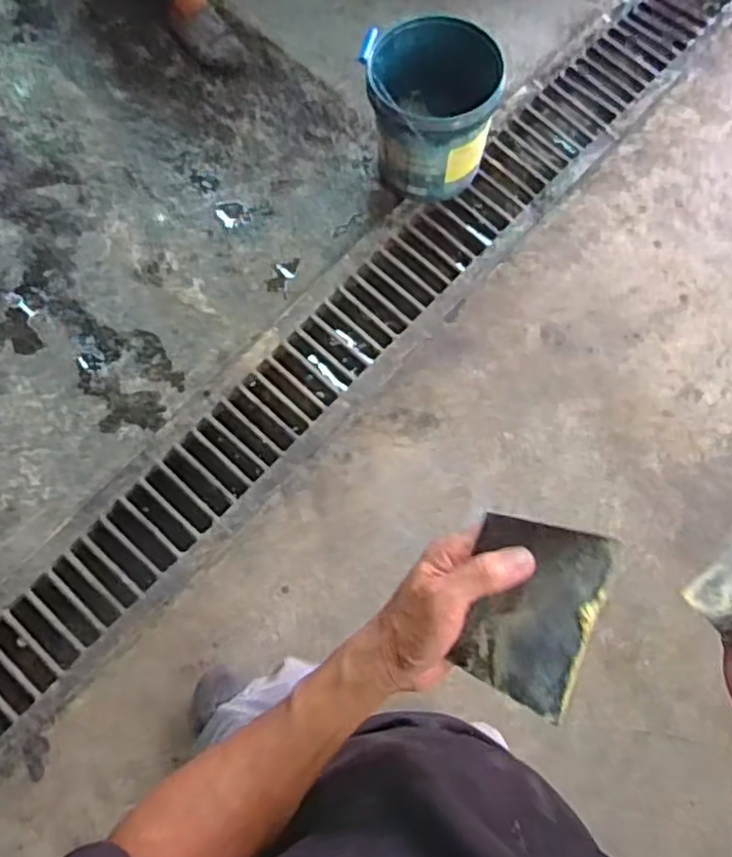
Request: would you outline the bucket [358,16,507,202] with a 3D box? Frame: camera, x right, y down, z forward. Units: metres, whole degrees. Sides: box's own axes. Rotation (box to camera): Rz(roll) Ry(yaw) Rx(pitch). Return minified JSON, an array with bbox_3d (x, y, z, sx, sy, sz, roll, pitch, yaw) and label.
[{"bbox_3d":[0.146,-0.767,1.699,0.293,0.348,0.304,0,75,-2],"label":"bucket"}]

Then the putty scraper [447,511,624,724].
[{"bbox_3d":[0.105,0.118,0.455,0.081,0.007,0.116,16,93,22],"label":"putty scraper"}]

